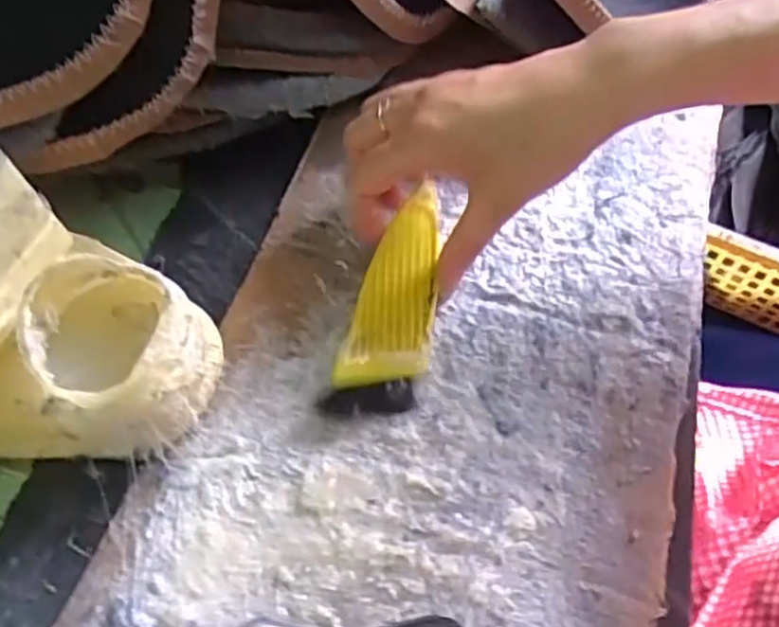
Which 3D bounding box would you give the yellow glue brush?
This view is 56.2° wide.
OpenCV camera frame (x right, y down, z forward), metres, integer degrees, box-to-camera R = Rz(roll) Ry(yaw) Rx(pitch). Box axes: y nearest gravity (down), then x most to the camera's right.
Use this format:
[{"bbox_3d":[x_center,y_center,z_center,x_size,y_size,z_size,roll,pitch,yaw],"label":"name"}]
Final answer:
[{"bbox_3d":[0.007,-0.009,0.367,0.039,0.018,0.137,14,62,7],"label":"yellow glue brush"}]

